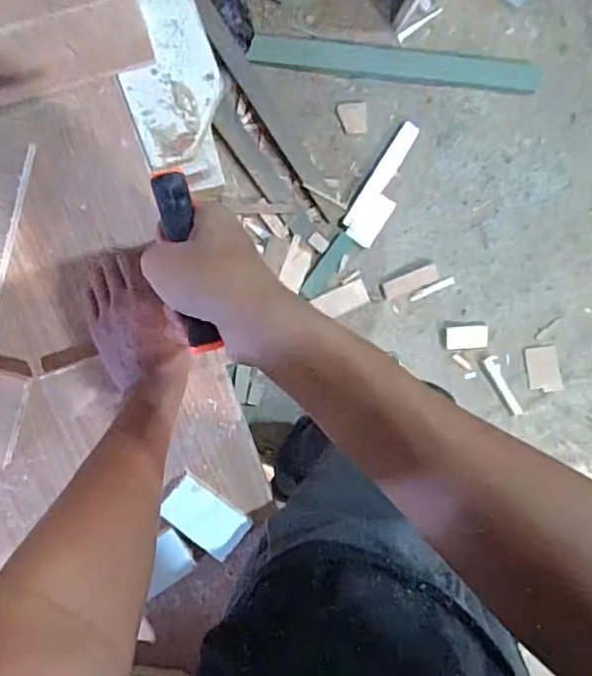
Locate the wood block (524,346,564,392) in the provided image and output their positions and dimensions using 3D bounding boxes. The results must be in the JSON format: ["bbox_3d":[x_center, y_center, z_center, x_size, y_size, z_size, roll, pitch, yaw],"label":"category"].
[{"bbox_3d":[0.575,0.073,1.320,0.076,0.012,0.106,-8,87,9],"label":"wood block"}]

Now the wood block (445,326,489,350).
[{"bbox_3d":[0.402,0.000,1.336,0.094,0.023,0.054,-4,94,-6],"label":"wood block"}]

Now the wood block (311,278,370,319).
[{"bbox_3d":[0.106,-0.085,1.301,0.122,0.013,0.060,-25,96,-4],"label":"wood block"}]

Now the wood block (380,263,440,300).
[{"bbox_3d":[0.262,-0.129,1.310,0.137,0.015,0.041,-21,96,-4],"label":"wood block"}]

